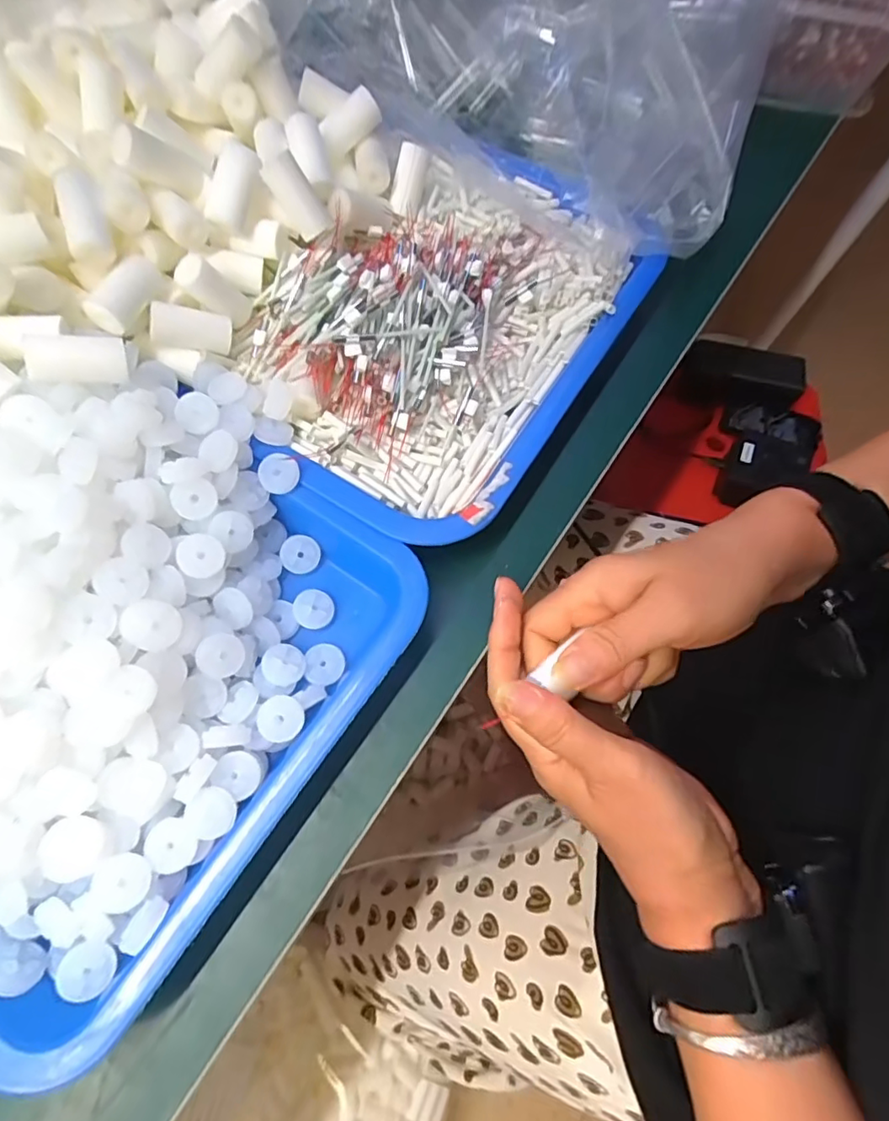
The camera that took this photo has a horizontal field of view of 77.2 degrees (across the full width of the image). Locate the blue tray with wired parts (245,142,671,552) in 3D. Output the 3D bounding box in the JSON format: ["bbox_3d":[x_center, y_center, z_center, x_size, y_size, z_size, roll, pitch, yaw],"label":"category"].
[{"bbox_3d":[-0.001,-0.155,0.343,0.199,0.050,0.282,31,70,10],"label":"blue tray with wired parts"}]

